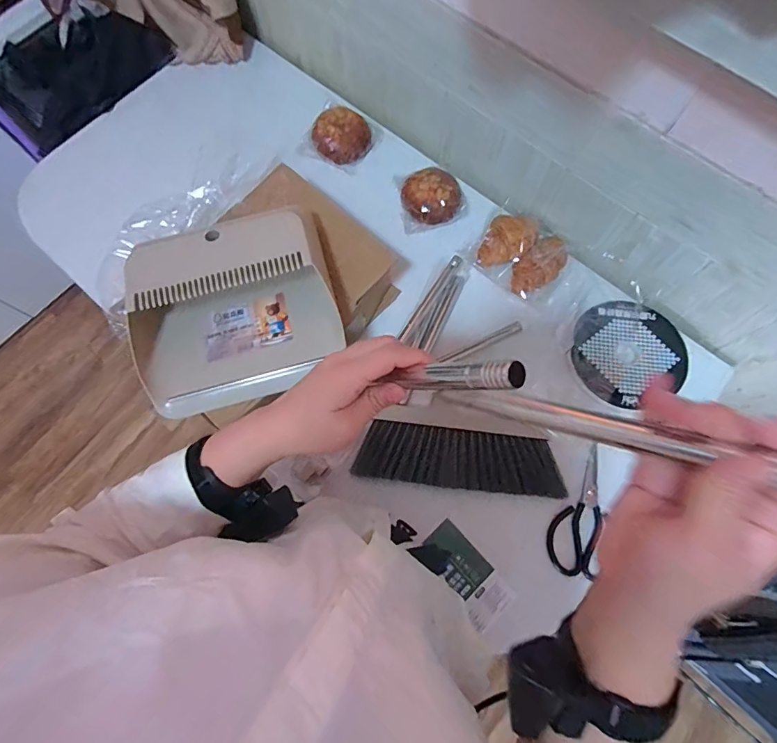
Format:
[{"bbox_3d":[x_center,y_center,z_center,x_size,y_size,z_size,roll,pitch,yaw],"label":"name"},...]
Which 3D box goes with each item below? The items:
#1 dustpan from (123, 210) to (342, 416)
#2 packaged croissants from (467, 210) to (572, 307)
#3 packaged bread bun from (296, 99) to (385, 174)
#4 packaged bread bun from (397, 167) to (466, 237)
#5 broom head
[{"bbox_3d":[-0.211,-0.076,0.590,0.257,0.106,0.225,-13,73,-3],"label":"dustpan"},{"bbox_3d":[0.225,-0.205,0.720,0.154,0.042,0.136,36,77,10],"label":"packaged croissants"},{"bbox_3d":[-0.088,-0.441,0.810,0.129,0.048,0.123,27,75,8],"label":"packaged bread bun"},{"bbox_3d":[0.078,-0.302,0.759,0.111,0.047,0.089,-10,73,-2],"label":"packaged bread bun"},{"bbox_3d":[0.103,0.108,0.641,0.285,0.027,0.121,6,73,2],"label":"broom head"}]

